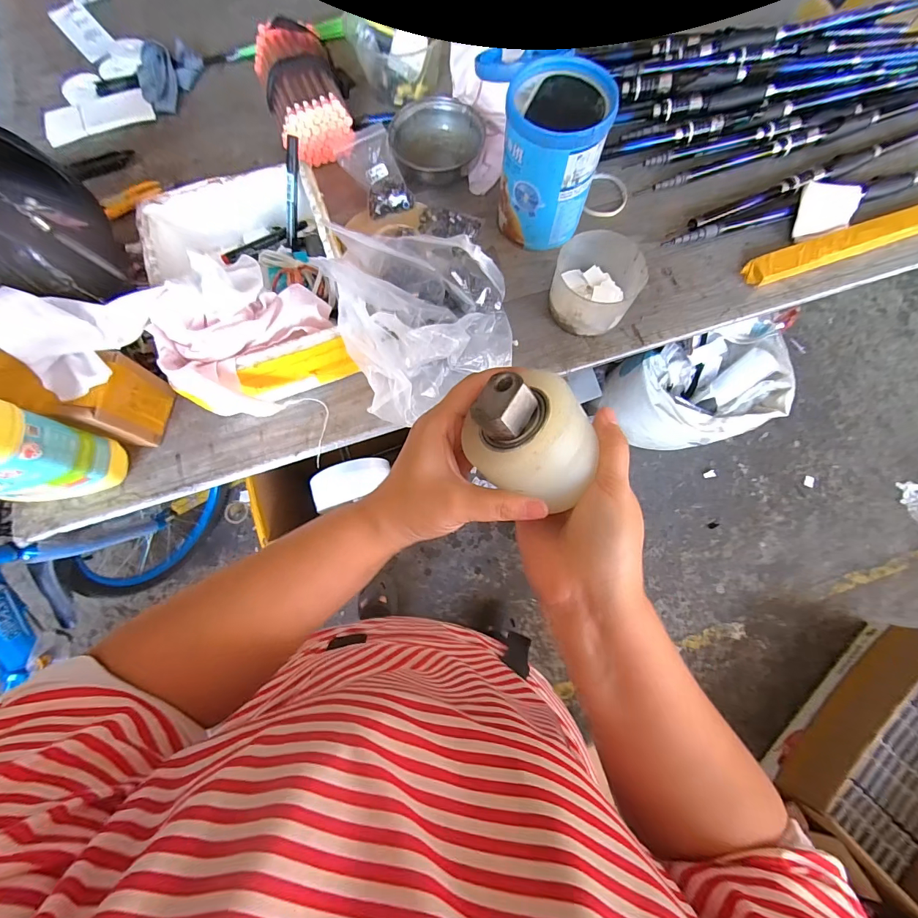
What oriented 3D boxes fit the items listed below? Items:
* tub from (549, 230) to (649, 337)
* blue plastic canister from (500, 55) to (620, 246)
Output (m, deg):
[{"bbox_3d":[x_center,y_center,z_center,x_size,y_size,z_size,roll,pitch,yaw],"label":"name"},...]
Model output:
[{"bbox_3d":[0.186,-0.239,0.565,0.112,0.076,0.111,0,75,1],"label":"tub"},{"bbox_3d":[0.123,-0.404,0.557,0.126,0.162,0.135,5,75,2],"label":"blue plastic canister"}]

